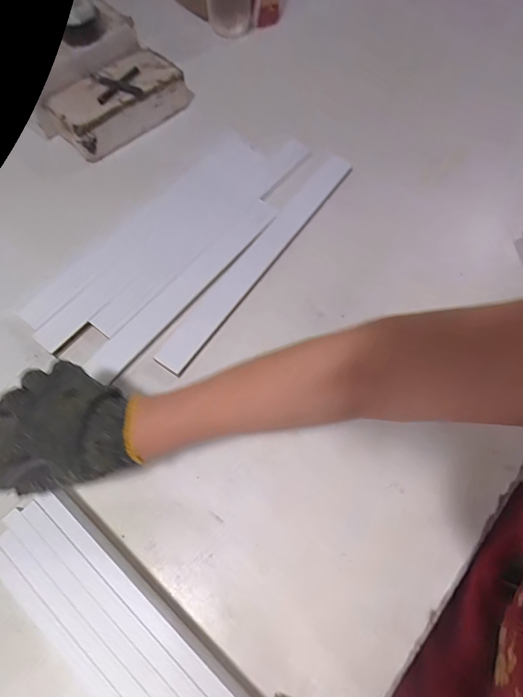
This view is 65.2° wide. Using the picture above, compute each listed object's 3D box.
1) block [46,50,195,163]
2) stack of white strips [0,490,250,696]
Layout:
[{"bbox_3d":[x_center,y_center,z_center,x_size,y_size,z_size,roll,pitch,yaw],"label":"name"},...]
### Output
[{"bbox_3d":[-0.234,-0.413,0.687,0.110,0.064,0.233,41,71,17],"label":"block"},{"bbox_3d":[-0.080,0.300,0.358,0.429,0.034,0.077,39,69,15],"label":"stack of white strips"}]

